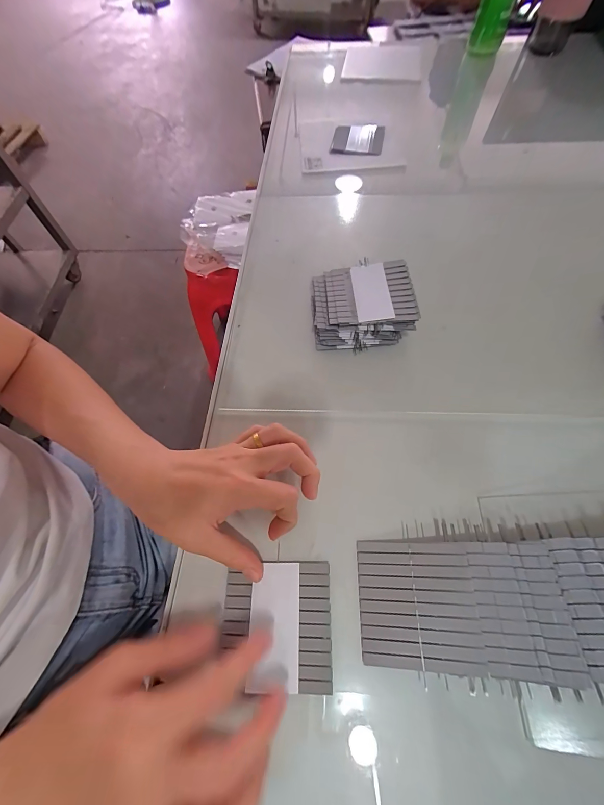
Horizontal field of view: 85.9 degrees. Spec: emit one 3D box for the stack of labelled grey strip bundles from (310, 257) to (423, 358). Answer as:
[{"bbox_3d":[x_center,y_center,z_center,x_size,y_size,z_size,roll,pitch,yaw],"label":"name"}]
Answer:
[{"bbox_3d":[0.063,-0.103,0.352,0.103,0.051,0.096,-4,61,0],"label":"stack of labelled grey strip bundles"}]

